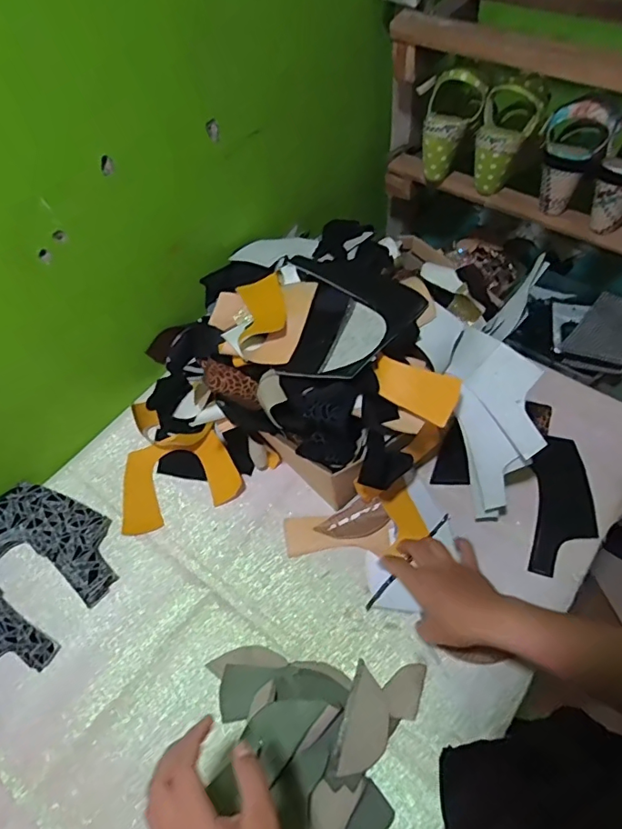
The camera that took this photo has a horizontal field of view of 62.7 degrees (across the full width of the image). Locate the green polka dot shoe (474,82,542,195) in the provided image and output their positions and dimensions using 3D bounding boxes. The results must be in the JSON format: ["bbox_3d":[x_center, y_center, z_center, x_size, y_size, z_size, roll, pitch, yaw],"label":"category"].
[{"bbox_3d":[0.271,-0.384,0.714,0.077,0.127,0.071,16,60,14],"label":"green polka dot shoe"}]

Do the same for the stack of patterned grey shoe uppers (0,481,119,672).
[{"bbox_3d":[-0.335,0.185,0.598,0.185,0.034,0.189,24,62,18],"label":"stack of patterned grey shoe uppers"}]

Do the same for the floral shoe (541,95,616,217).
[{"bbox_3d":[0.342,-0.342,0.677,0.080,0.127,0.073,21,61,16],"label":"floral shoe"}]

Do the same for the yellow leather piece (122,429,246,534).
[{"bbox_3d":[-0.175,0.079,0.666,0.153,0.020,0.111,-19,58,-8],"label":"yellow leather piece"}]

